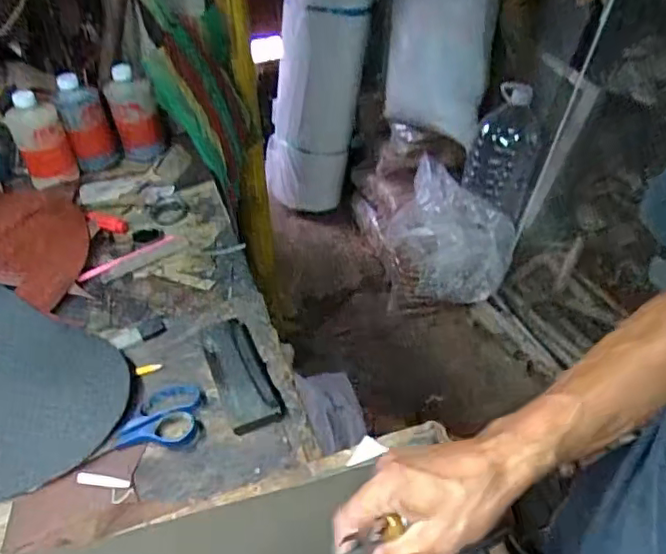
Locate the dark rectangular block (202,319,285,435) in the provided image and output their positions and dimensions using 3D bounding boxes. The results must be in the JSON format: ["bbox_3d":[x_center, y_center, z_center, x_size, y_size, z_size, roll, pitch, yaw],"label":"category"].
[{"bbox_3d":[-0.104,0.101,0.638,0.056,0.019,0.156,-19,44,-15],"label":"dark rectangular block"}]

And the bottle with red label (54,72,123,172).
[{"bbox_3d":[-0.402,-0.247,0.959,0.070,0.161,0.057,-20,44,-16],"label":"bottle with red label"}]

